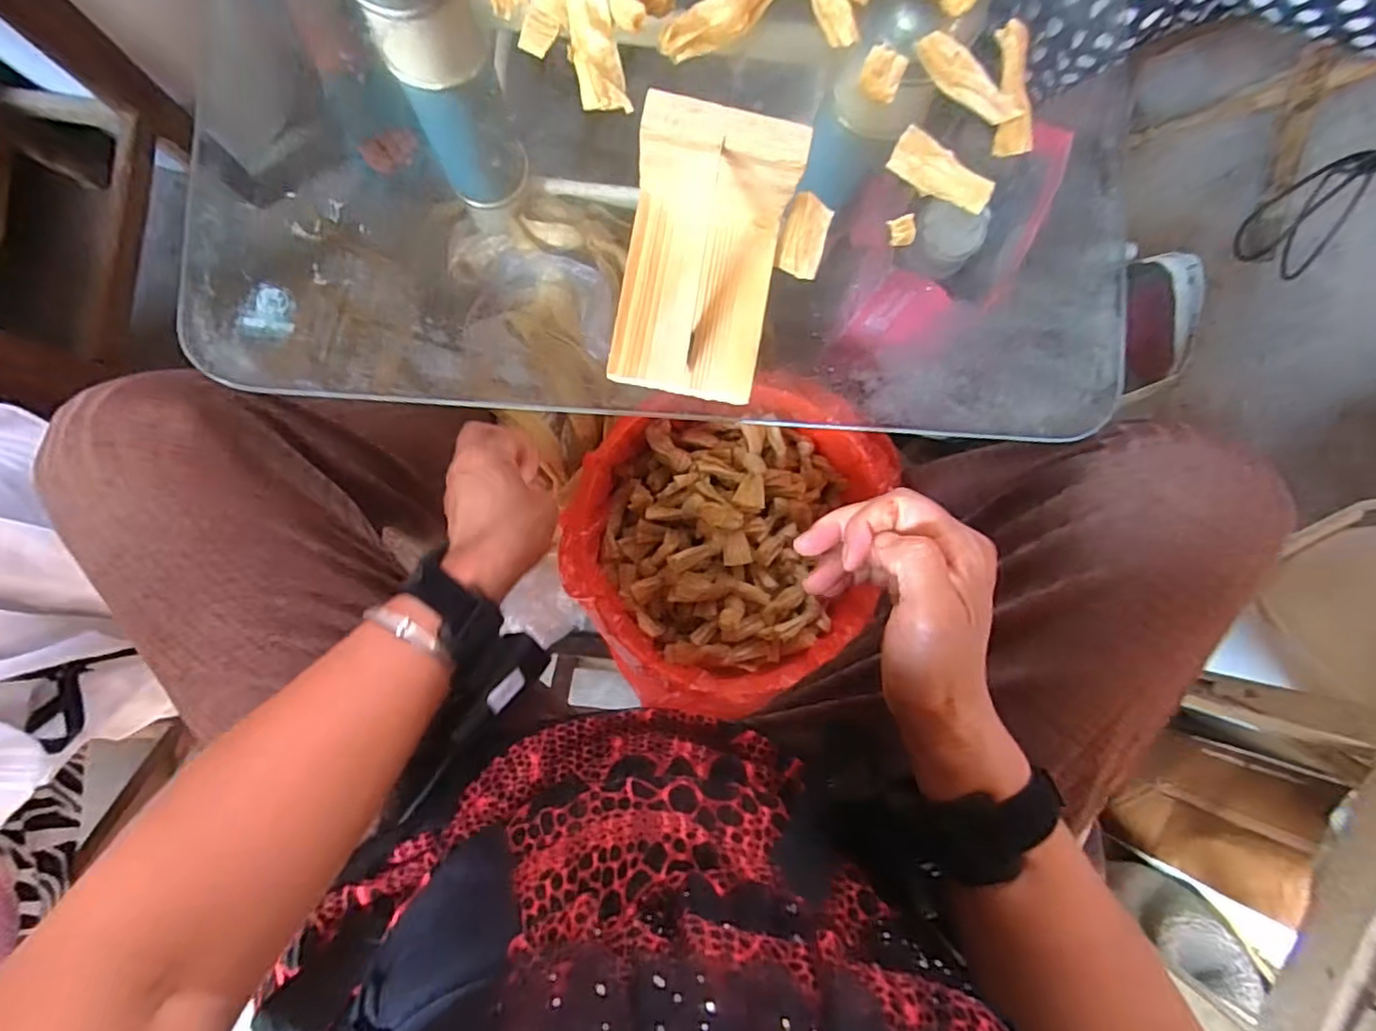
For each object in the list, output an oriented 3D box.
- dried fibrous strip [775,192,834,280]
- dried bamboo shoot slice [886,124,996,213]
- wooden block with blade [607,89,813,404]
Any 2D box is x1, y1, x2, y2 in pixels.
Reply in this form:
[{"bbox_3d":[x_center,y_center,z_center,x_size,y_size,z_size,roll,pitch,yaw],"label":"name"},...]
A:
[{"bbox_3d":[0.062,-0.148,0.340,0.023,0.008,0.040,16,87,-3],"label":"dried fibrous strip"},{"bbox_3d":[0.135,-0.182,0.345,0.056,0.007,0.022,29,118,-7],"label":"dried bamboo shoot slice"},{"bbox_3d":[0.007,-0.120,0.305,0.073,0.062,0.110,10,87,-3],"label":"wooden block with blade"}]

